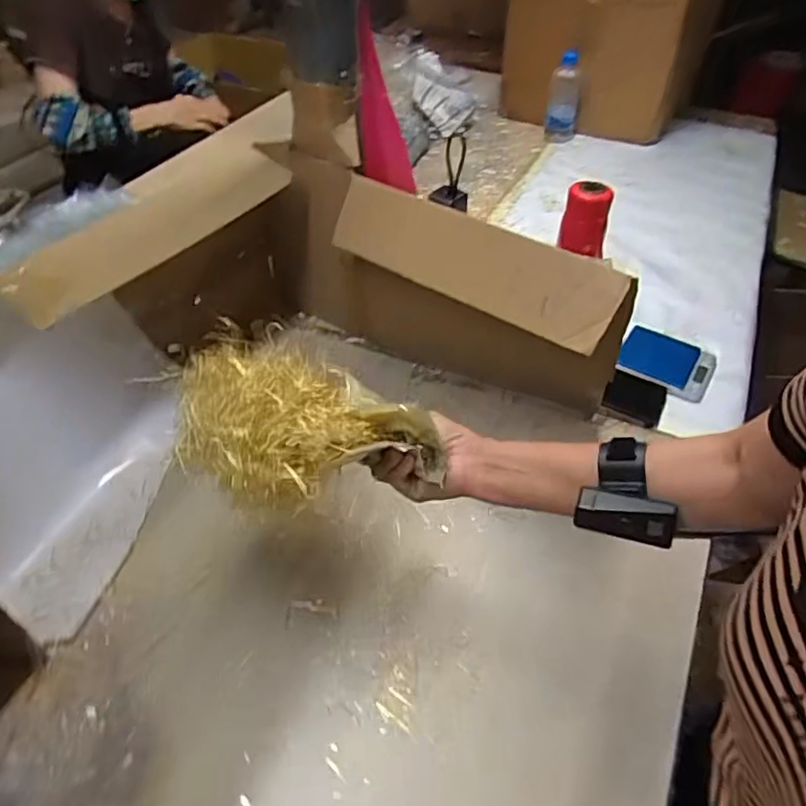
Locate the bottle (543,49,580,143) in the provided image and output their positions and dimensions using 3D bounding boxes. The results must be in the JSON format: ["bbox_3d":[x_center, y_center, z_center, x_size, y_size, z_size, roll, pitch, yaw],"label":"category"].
[{"bbox_3d":[0.386,-0.736,1.448,0.077,0.188,0.065,11,46,11],"label":"bottle"}]

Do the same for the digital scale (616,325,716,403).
[{"bbox_3d":[0.386,-0.064,0.884,0.125,0.018,0.123,21,49,20],"label":"digital scale"}]

